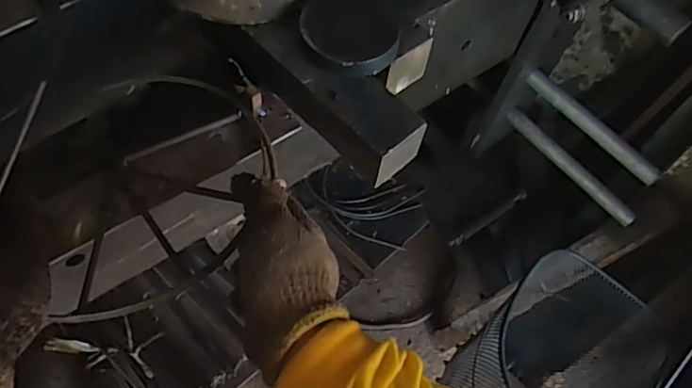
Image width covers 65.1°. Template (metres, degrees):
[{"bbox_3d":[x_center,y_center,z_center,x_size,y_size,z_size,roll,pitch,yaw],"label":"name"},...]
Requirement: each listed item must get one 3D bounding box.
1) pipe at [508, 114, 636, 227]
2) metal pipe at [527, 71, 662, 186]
[{"bbox_3d":[0.356,-0.045,0.865,0.019,0.023,0.250,-33,69,-19],"label":"pipe"},{"bbox_3d":[0.358,-0.100,0.791,0.026,0.024,0.229,-34,69,-19],"label":"metal pipe"}]

